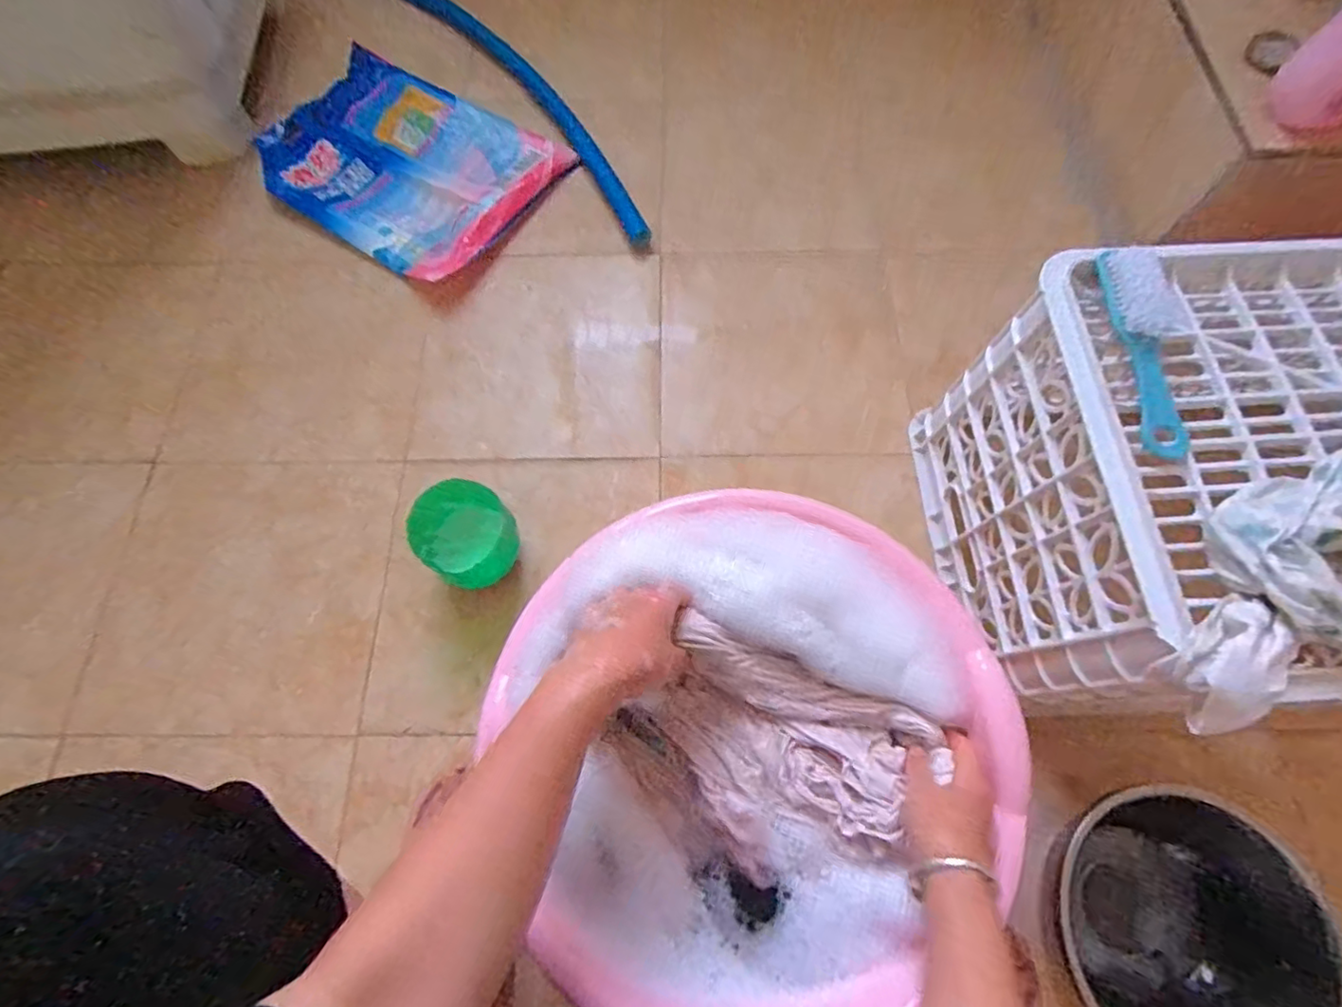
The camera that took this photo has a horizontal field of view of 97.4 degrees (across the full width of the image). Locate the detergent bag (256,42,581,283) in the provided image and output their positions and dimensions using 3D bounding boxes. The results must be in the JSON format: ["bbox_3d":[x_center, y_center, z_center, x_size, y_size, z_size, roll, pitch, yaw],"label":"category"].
[{"bbox_3d":[-0.382,-0.479,0.826,0.420,0.025,0.283,32,74,13],"label":"detergent bag"}]

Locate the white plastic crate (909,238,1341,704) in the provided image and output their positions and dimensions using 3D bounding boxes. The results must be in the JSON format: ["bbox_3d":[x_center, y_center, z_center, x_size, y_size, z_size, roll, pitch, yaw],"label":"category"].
[{"bbox_3d":[0.524,-0.006,0.522,0.470,0.270,0.324,-4,69,1],"label":"white plastic crate"}]

